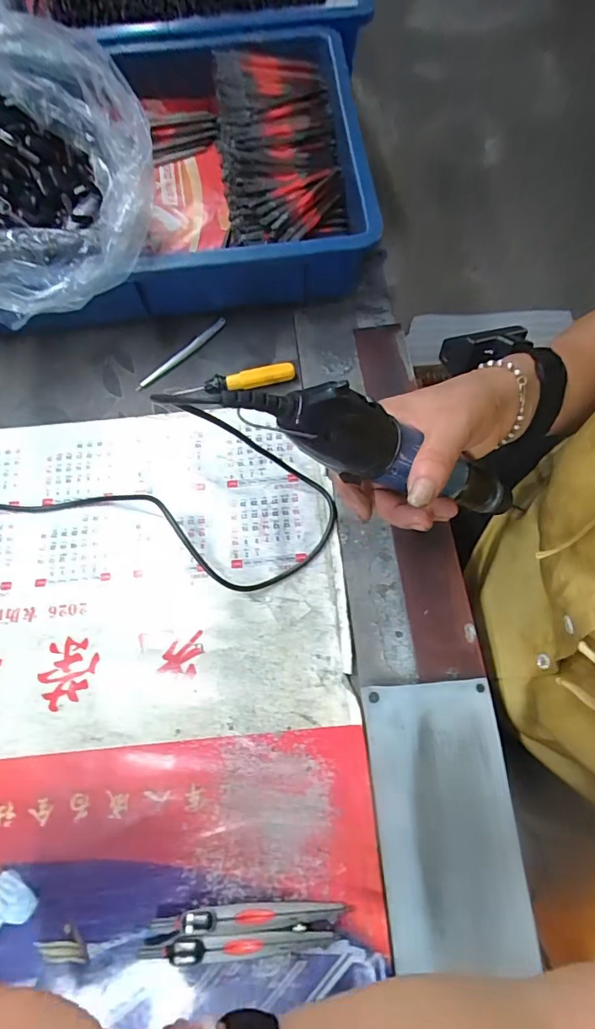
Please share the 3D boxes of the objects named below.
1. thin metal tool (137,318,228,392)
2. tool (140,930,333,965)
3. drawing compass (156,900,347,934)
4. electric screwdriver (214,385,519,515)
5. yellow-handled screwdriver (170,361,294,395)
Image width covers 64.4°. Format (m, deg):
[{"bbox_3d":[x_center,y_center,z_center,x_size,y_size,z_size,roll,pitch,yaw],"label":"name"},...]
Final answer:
[{"bbox_3d":[-0.110,-0.152,0.449,0.104,0.010,0.012,-42,76,-12],"label":"thin metal tool"},{"bbox_3d":[-0.041,0.282,0.309,0.123,0.008,0.014,-3,72,0],"label":"tool"},{"bbox_3d":[-0.032,0.266,0.312,0.129,0.009,0.013,-4,72,-1],"label":"drawing compass"},{"bbox_3d":[0.067,-0.033,0.285,0.235,0.030,0.031,16,67,-36],"label":"electric screwdriver"},{"bbox_3d":[-0.057,-0.122,0.435,0.109,0.019,0.016,-12,72,-3],"label":"yellow-handled screwdriver"}]

